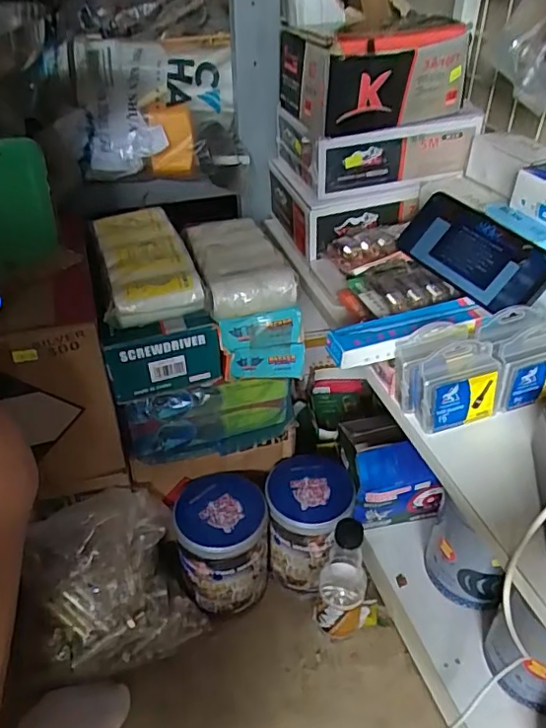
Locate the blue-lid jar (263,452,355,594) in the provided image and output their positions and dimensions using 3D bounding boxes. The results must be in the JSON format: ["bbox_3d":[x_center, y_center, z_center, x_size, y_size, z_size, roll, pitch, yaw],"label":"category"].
[{"bbox_3d":[0.045,0.214,0.744,0.106,0.145,0.114,0,38,0],"label":"blue-lid jar"}]

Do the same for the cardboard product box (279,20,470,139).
[{"bbox_3d":[0.118,-0.348,0.663,0.189,0.091,0.160,-10,39,-13],"label":"cardboard product box"}]

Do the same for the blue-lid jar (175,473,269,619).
[{"bbox_3d":[-0.062,0.234,0.726,0.107,0.146,0.116,0,38,0],"label":"blue-lid jar"}]

